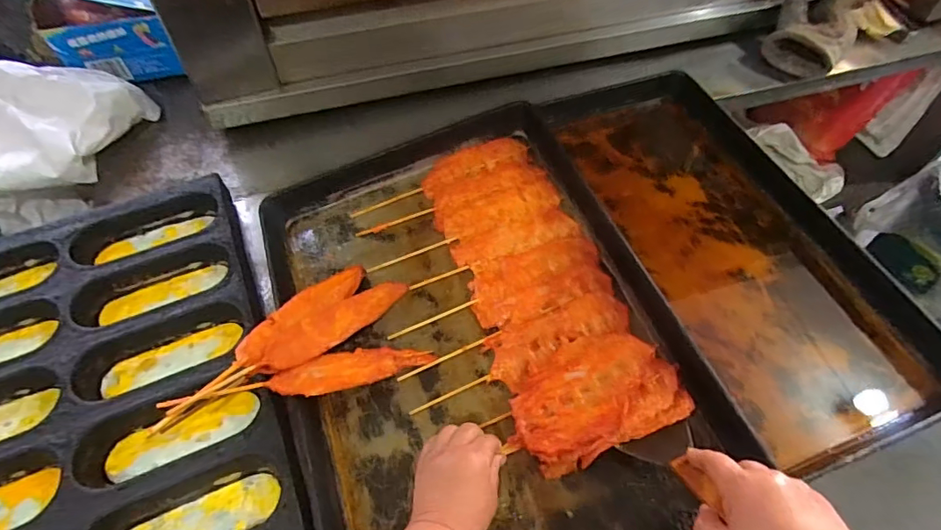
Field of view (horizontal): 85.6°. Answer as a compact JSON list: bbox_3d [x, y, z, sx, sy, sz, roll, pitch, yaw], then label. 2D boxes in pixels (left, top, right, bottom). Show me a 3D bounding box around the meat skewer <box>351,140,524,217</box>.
[{"bbox_3d":[-0.043,-0.125,0.719,0.249,0.030,0.061,-18,54,-8],"label":"meat skewer"}]

